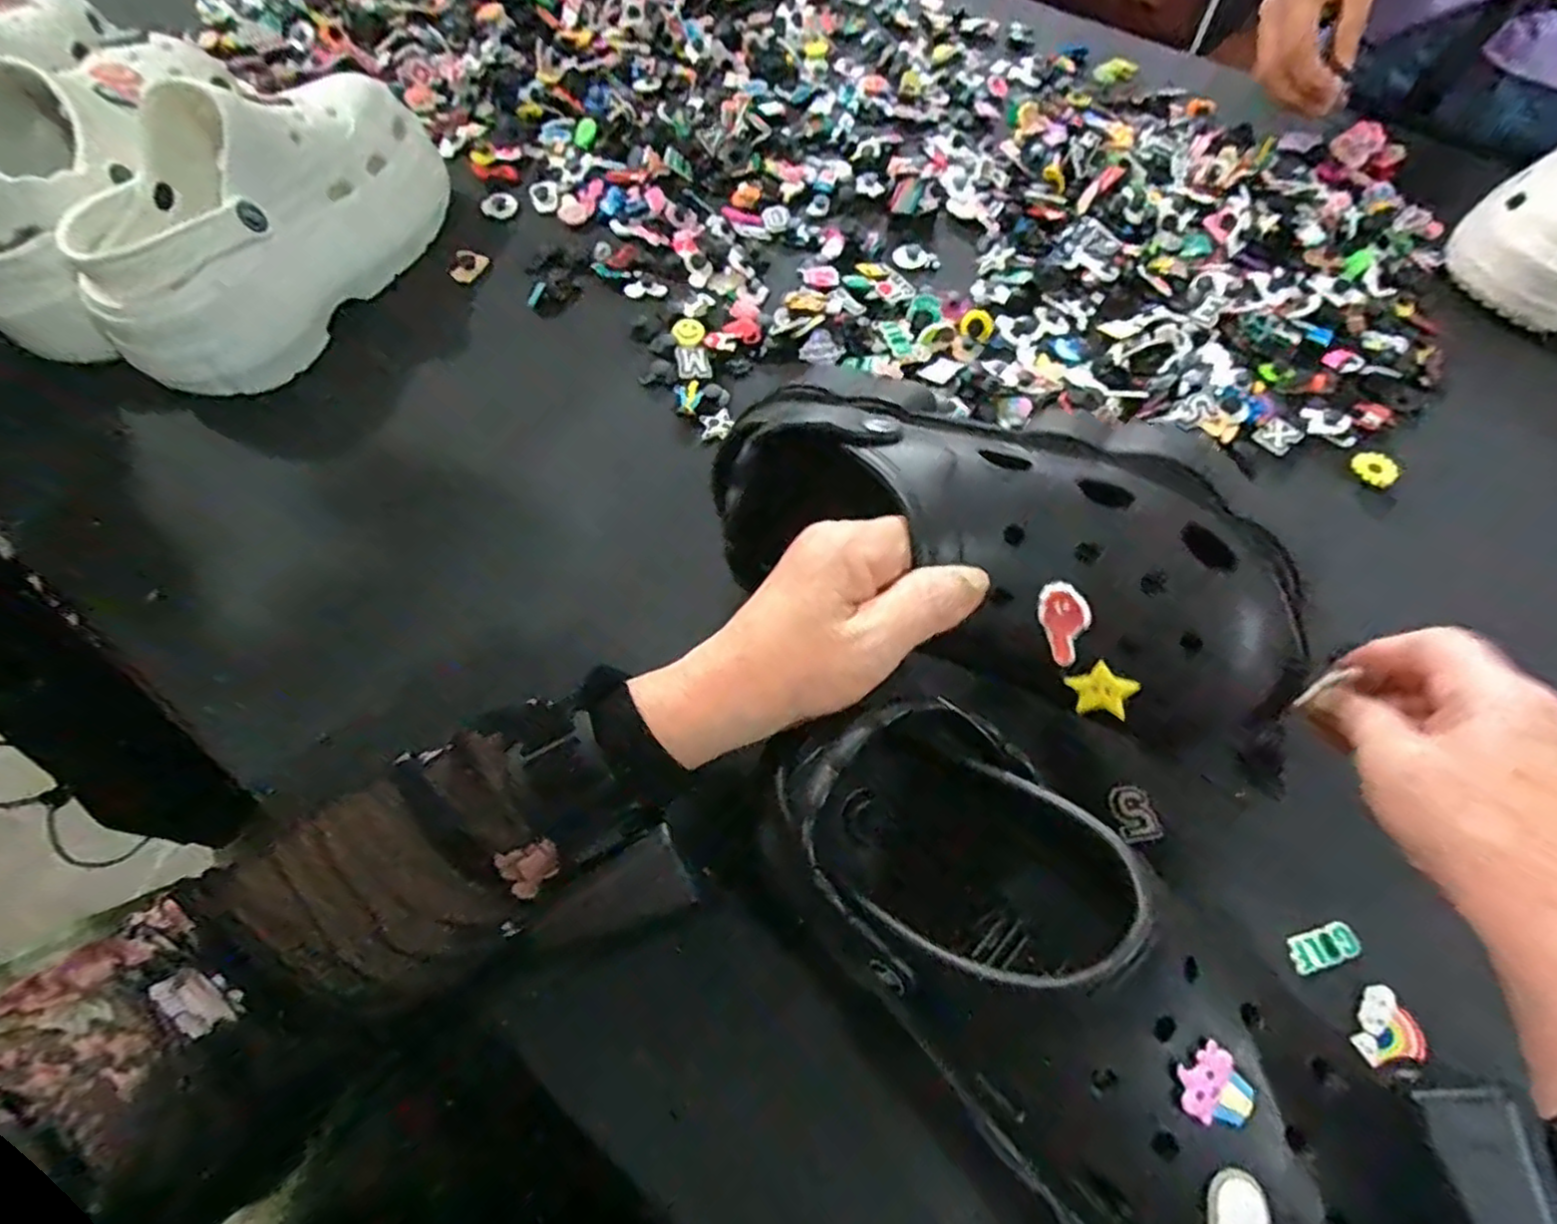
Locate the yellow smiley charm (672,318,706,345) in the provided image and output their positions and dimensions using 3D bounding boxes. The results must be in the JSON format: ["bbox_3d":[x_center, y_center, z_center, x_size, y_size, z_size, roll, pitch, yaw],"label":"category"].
[{"bbox_3d":[-0.059,-0.186,0.464,0.020,0.004,0.023,-6,63,-5],"label":"yellow smiley charm"}]

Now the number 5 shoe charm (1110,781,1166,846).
[{"bbox_3d":[0.171,0.096,0.339,0.020,0.007,0.027,-9,63,-7],"label":"number 5 shoe charm"}]

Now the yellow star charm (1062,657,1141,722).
[{"bbox_3d":[0.126,0.032,0.277,0.024,0.023,0.005,19,37,18],"label":"yellow star charm"}]

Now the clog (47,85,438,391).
[{"bbox_3d":[-0.318,-0.250,0.427,0.105,0.101,0.224,17,63,7],"label":"clog"}]

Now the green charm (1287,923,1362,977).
[{"bbox_3d":[0.240,0.149,0.310,0.031,0.006,0.014,-14,64,-9],"label":"green charm"}]

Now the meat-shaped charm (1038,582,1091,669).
[{"bbox_3d":[0.111,0.004,0.272,0.018,0.004,0.033,-20,104,20],"label":"meat-shaped charm"}]

